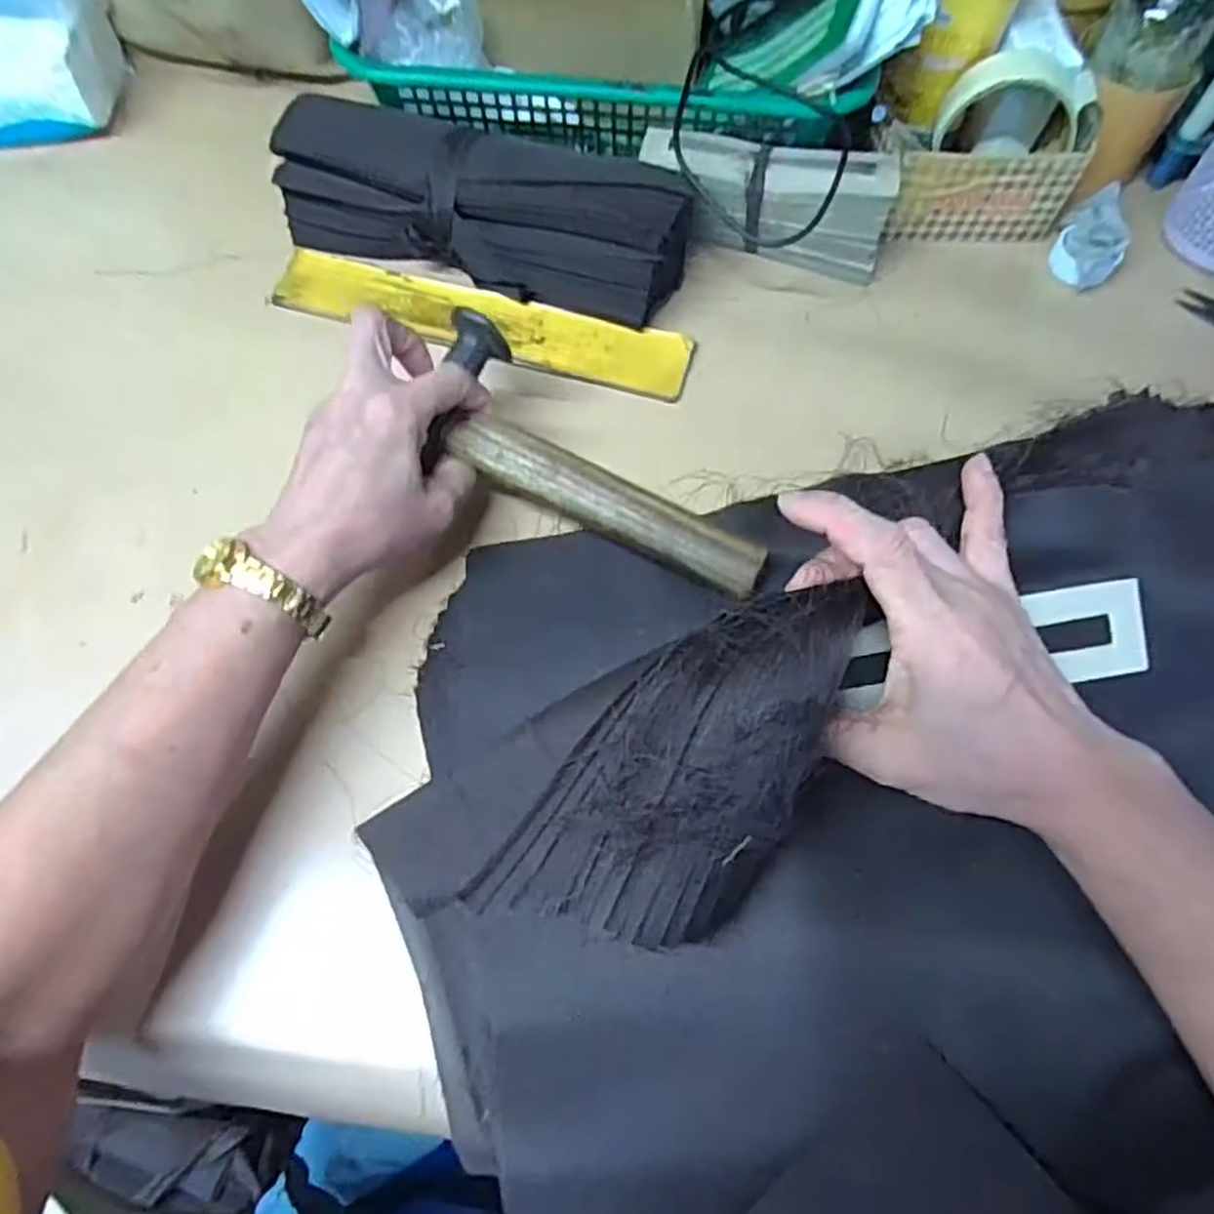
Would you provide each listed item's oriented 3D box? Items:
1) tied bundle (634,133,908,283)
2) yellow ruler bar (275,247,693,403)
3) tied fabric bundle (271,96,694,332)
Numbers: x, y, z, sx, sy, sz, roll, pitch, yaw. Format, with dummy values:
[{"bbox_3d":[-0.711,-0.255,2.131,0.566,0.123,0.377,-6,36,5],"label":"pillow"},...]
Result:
[{"bbox_3d":[0.102,-0.262,0.491,0.161,0.067,0.061,8,66,3],"label":"tied bundle"},{"bbox_3d":[-0.081,-0.183,0.479,0.272,0.007,0.057,15,62,8],"label":"yellow ruler bar"},{"bbox_3d":[-0.078,-0.255,0.481,0.268,0.069,0.088,19,67,8],"label":"tied fabric bundle"}]

